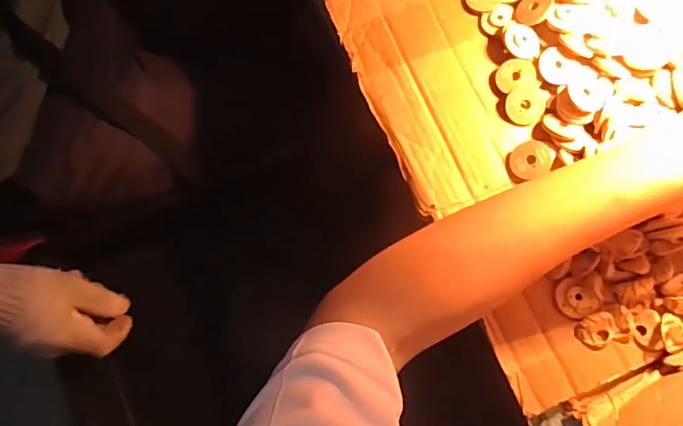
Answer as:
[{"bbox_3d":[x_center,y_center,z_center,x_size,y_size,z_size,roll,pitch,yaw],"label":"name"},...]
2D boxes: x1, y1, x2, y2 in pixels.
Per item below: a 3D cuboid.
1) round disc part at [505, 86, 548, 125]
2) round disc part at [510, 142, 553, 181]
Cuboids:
[{"bbox_3d":[0.133,-0.078,0.366,0.028,0.004,0.028,10,101,-1],"label":"round disc part"},{"bbox_3d":[0.132,-0.037,0.353,0.027,0.004,0.026,-4,82,28],"label":"round disc part"}]

